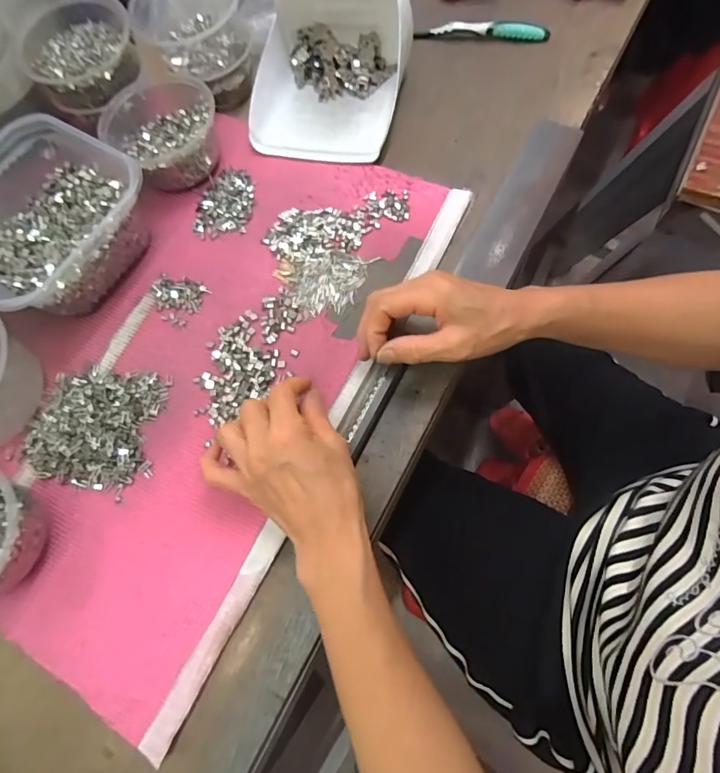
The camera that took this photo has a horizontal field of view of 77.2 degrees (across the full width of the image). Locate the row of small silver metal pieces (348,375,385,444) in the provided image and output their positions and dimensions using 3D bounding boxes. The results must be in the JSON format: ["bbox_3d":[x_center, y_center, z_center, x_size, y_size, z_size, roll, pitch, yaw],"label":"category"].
[{"bbox_3d":[0.005,0.018,0.366,0.005,0.007,0.059,26,76,9],"label":"row of small silver metal pieces"}]

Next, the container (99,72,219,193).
[{"bbox_3d":[-0.203,-0.266,0.468,0.111,0.044,0.121,-2,70,6],"label":"container"}]

